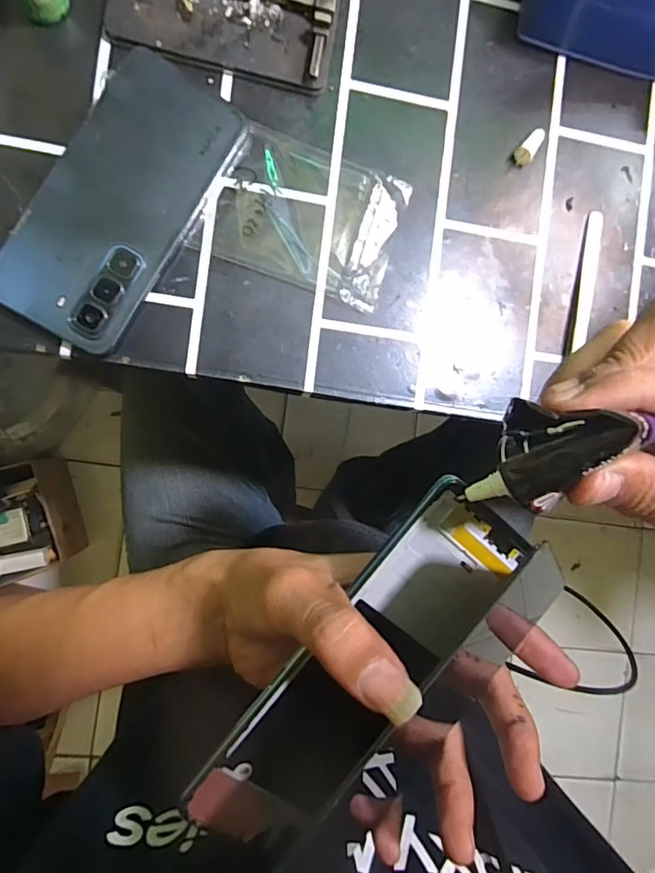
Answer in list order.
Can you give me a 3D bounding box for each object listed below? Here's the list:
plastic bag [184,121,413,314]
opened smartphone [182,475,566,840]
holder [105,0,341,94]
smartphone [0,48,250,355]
[{"bbox_3d":[-0.013,-0.134,0.304,0.111,0.005,0.083,18,87,-8],"label":"plastic bag"},{"bbox_3d":[0.022,0.092,0.203,0.070,0.014,0.163,41,87,-14],"label":"opened smartphone"},{"bbox_3d":[-0.058,-0.263,0.291,0.129,0.018,0.092,8,89,-8],"label":"holder"},{"bbox_3d":[-0.115,-0.132,0.284,0.075,0.013,0.164,30,86,-7],"label":"smartphone"}]

